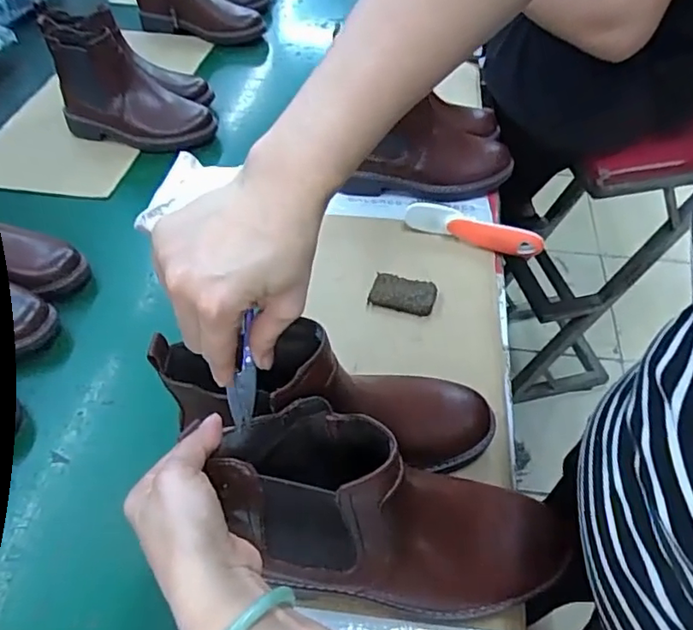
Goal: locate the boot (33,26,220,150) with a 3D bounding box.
[{"bbox_3d":[-0.316,-0.334,0.846,0.218,0.141,0.087,11,50,10],"label":"boot"}]

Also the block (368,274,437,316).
[{"bbox_3d":[0.063,-0.023,0.636,0.071,0.014,0.042,13,51,11],"label":"block"}]

